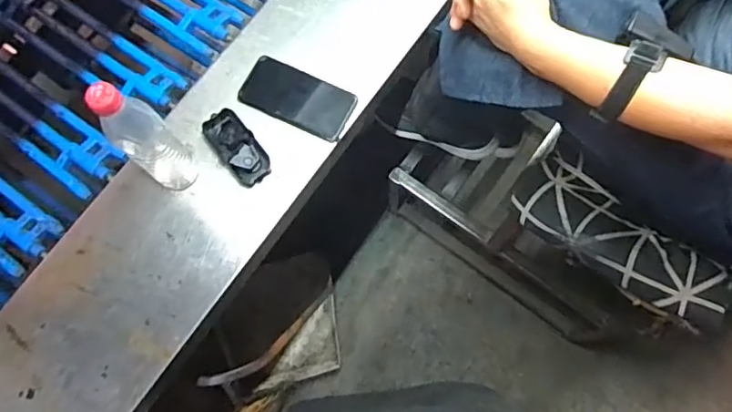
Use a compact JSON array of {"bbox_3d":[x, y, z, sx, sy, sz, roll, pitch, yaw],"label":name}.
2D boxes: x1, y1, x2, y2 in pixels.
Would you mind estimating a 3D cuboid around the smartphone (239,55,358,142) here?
[{"bbox_3d":[-0.100,-0.158,0.813,0.163,0.011,0.084,24,76,8],"label":"smartphone"}]

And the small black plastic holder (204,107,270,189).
[{"bbox_3d":[-0.180,-0.081,0.776,0.055,0.024,0.109,-36,76,-8],"label":"small black plastic holder"}]

